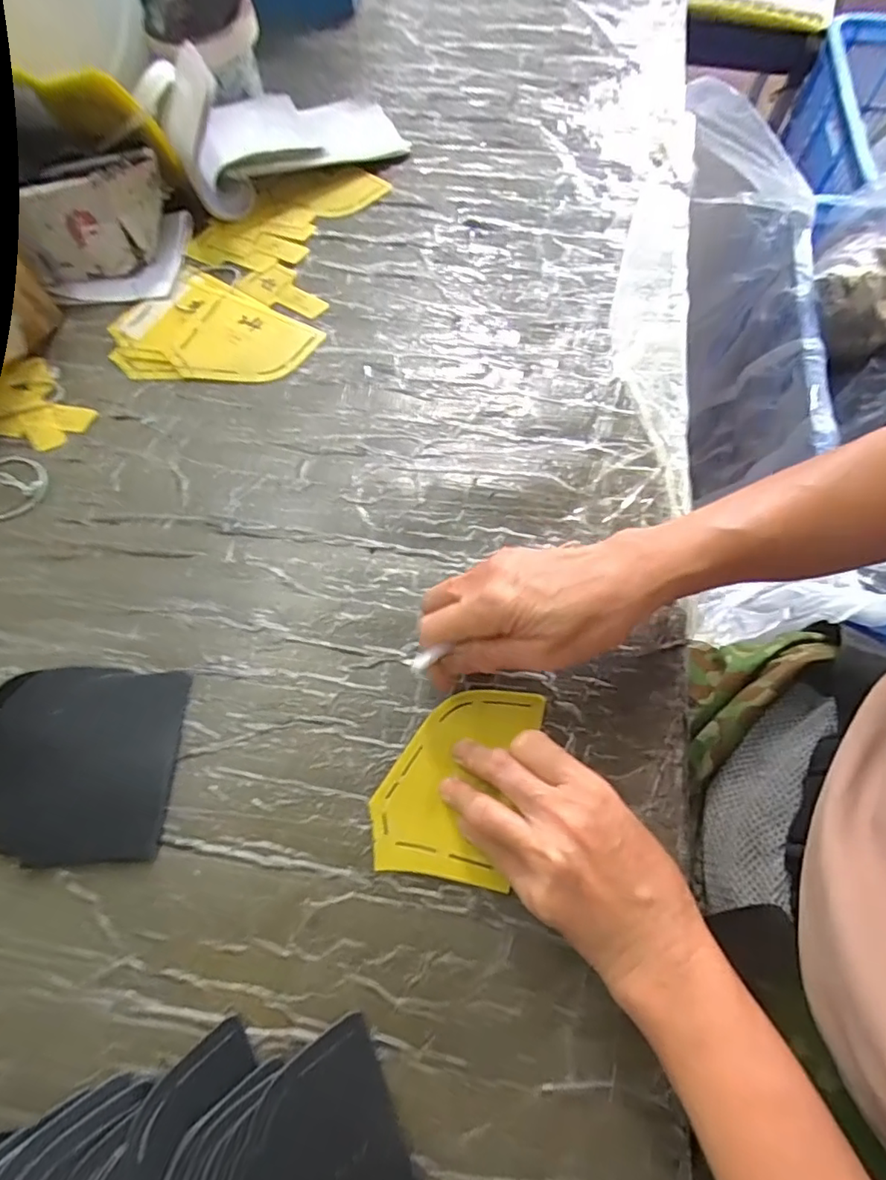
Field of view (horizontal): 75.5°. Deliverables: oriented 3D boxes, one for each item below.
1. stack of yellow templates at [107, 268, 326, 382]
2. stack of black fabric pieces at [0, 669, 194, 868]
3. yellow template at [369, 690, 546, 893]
[{"bbox_3d":[-0.188,-0.201,0.463,0.149,0.009,0.107,30,74,13],"label":"stack of yellow templates"},{"bbox_3d":[-0.237,0.104,0.352,0.144,0.007,0.111,1,69,3],"label":"stack of black fabric pieces"},{"bbox_3d":[0.008,0.109,0.335,0.081,0.004,0.111,13,70,8],"label":"yellow template"}]

